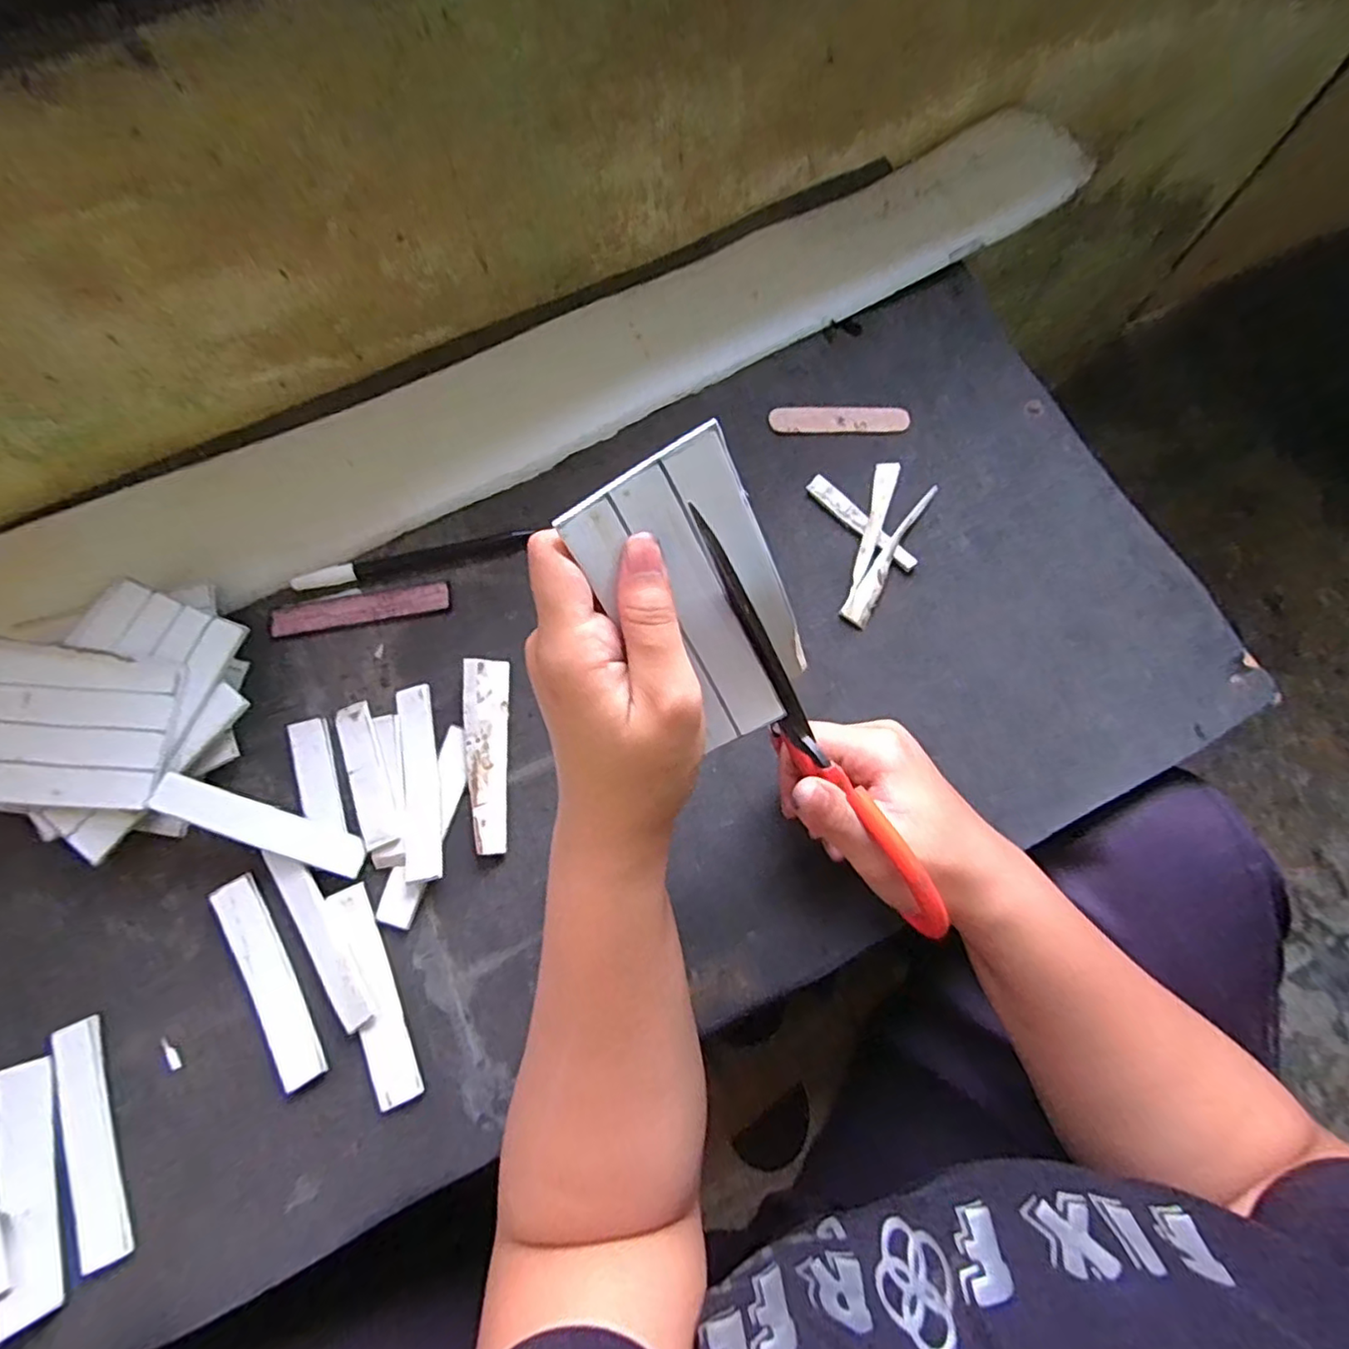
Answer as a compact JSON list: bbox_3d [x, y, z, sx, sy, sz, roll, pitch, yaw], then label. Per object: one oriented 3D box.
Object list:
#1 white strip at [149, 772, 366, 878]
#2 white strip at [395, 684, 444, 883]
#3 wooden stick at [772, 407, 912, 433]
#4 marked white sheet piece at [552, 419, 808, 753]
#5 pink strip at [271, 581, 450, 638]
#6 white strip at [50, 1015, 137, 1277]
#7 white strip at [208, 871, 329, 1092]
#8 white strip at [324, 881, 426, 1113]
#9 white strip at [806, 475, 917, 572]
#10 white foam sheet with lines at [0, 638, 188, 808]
[{"bbox_3d":[-0.218,0.081,0.341,0.105,0.010,0.021,24,76,-10],"label":"white strip"},{"bbox_3d":[-0.141,0.058,0.351,0.020,0.005,0.106,-10,75,-3],"label":"white strip"},{"bbox_3d":[0.107,-0.164,0.411,0.089,0.004,0.016,-2,91,-4],"label":"wooden stick"},{"bbox_3d":[0.012,-0.026,0.232,0.059,0.011,0.106,-34,118,-6],"label":"marked white sheet piece"},{"bbox_3d":[-0.189,-0.040,0.385,0.105,0.004,0.018,-10,75,-3],"label":"pink strip"},{"bbox_3d":[-0.286,0.227,0.312,0.022,0.005,0.108,-20,76,-5],"label":"white strip"},{"bbox_3d":[-0.209,0.157,0.330,0.022,0.006,0.108,-29,77,-7],"label":"white strip"},{"bbox_3d":[-0.154,0.162,0.325,0.021,0.005,0.107,-21,76,-6],"label":"white strip"},{"bbox_3d":[0.117,-0.094,0.396,0.013,0.004,0.082,-44,79,-10],"label":"white strip"},{"bbox_3d":[-0.319,0.026,0.335,0.109,0.006,0.082,3,76,-1],"label":"white foam sheet with lines"}]

